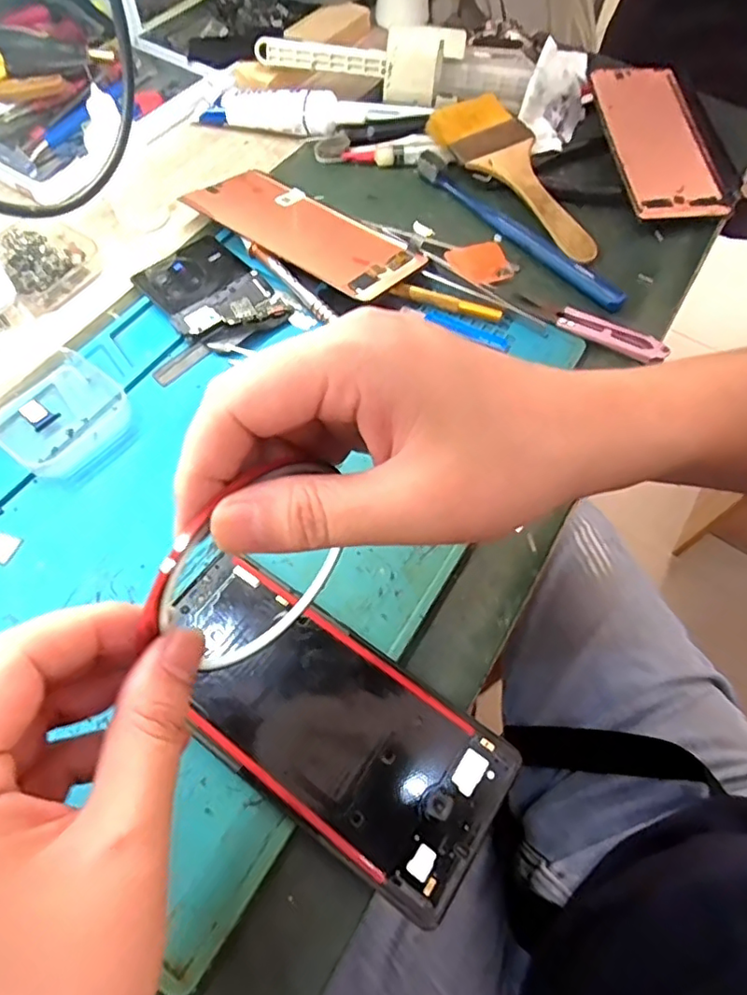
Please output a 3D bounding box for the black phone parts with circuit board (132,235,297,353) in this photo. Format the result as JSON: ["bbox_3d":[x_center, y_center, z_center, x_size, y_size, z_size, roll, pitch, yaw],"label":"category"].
[{"bbox_3d":[-0.103,-0.130,0.362,0.094,0.009,0.066,39,67,15],"label":"black phone parts with circuit board"}]

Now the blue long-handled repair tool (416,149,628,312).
[{"bbox_3d":[0.100,-0.191,0.406,0.017,0.008,0.187,-36,71,-20],"label":"blue long-handled repair tool"}]

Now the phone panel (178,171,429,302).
[{"bbox_3d":[-0.045,-0.178,0.384,0.154,0.004,0.074,33,56,16],"label":"phone panel"}]

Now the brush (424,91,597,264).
[{"bbox_3d":[0.113,-0.239,0.425,0.065,0.023,0.163,-33,69,-19],"label":"brush"}]

